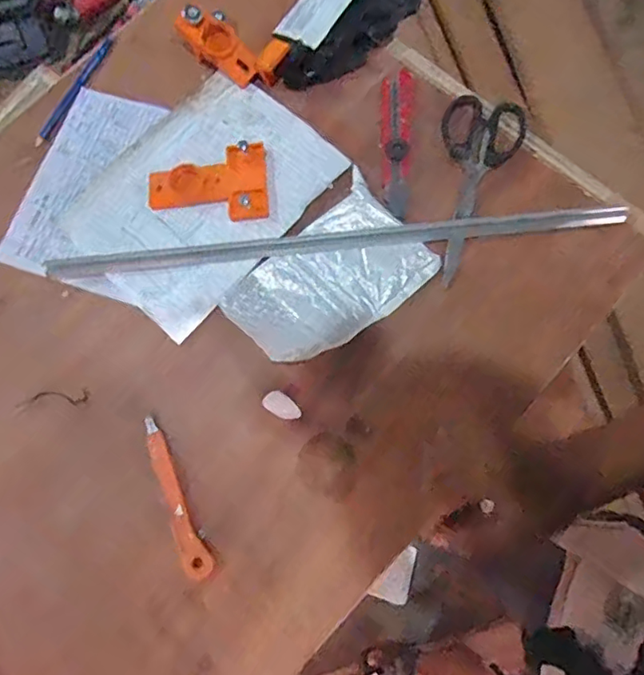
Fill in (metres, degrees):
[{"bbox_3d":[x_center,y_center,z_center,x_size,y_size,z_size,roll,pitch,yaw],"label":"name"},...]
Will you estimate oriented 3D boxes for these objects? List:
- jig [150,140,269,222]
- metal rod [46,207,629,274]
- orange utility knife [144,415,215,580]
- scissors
[{"bbox_3d":[-0.112,-0.151,0.533,0.114,0.017,0.080,-3,77,1],"label":"jig"},{"bbox_3d":[0.012,-0.092,0.518,0.532,0.013,0.017,-5,77,0],"label":"metal rod"},{"bbox_3d":[-0.127,0.136,0.472,0.021,0.006,0.140,-23,77,-4],"label":"orange utility knife"},{"bbox_3d":[0.140,-0.147,0.537,0.079,0.021,0.198,18,78,6],"label":"scissors"}]

